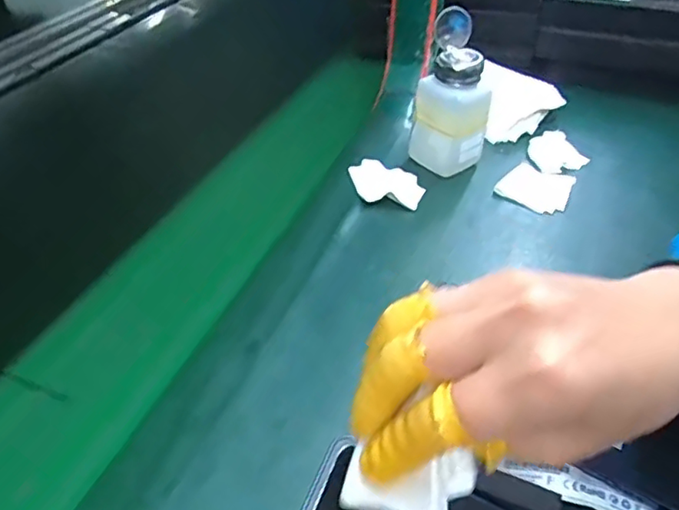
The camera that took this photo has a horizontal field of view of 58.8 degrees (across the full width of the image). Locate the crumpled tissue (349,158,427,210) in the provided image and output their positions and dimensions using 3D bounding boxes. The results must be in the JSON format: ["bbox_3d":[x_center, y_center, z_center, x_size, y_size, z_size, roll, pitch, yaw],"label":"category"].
[{"bbox_3d":[0.043,-0.065,0.536,0.062,0.008,0.064,-1,42,-1],"label":"crumpled tissue"}]

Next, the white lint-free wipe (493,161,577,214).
[{"bbox_3d":[0.176,-0.061,0.536,0.057,0.015,0.050,29,49,28],"label":"white lint-free wipe"}]

